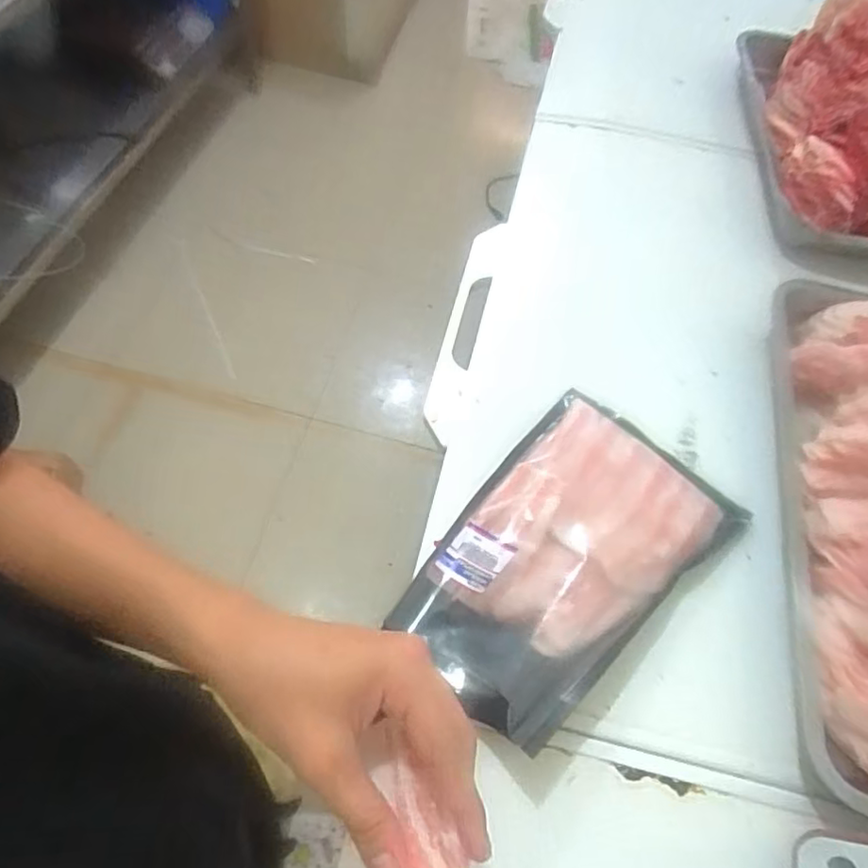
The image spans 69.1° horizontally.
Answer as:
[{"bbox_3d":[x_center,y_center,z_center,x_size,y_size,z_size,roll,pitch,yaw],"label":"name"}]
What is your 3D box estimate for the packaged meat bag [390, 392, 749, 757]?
[{"bbox_3d":[0.110,0.092,0.528,0.290,0.048,0.188,-39,67,-22],"label":"packaged meat bag"}]

